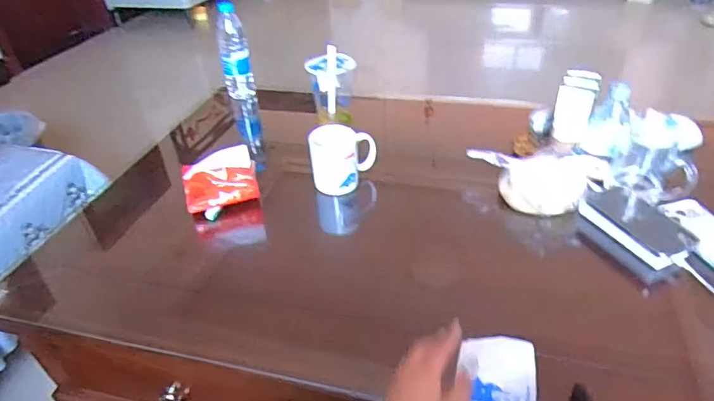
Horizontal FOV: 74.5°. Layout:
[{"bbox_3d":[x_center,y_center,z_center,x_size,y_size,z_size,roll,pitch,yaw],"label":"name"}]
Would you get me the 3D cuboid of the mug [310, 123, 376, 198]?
[{"bbox_3d":[-0.023,-0.075,0.841,0.110,0.103,0.074,-1,38,3],"label":"mug"}]

